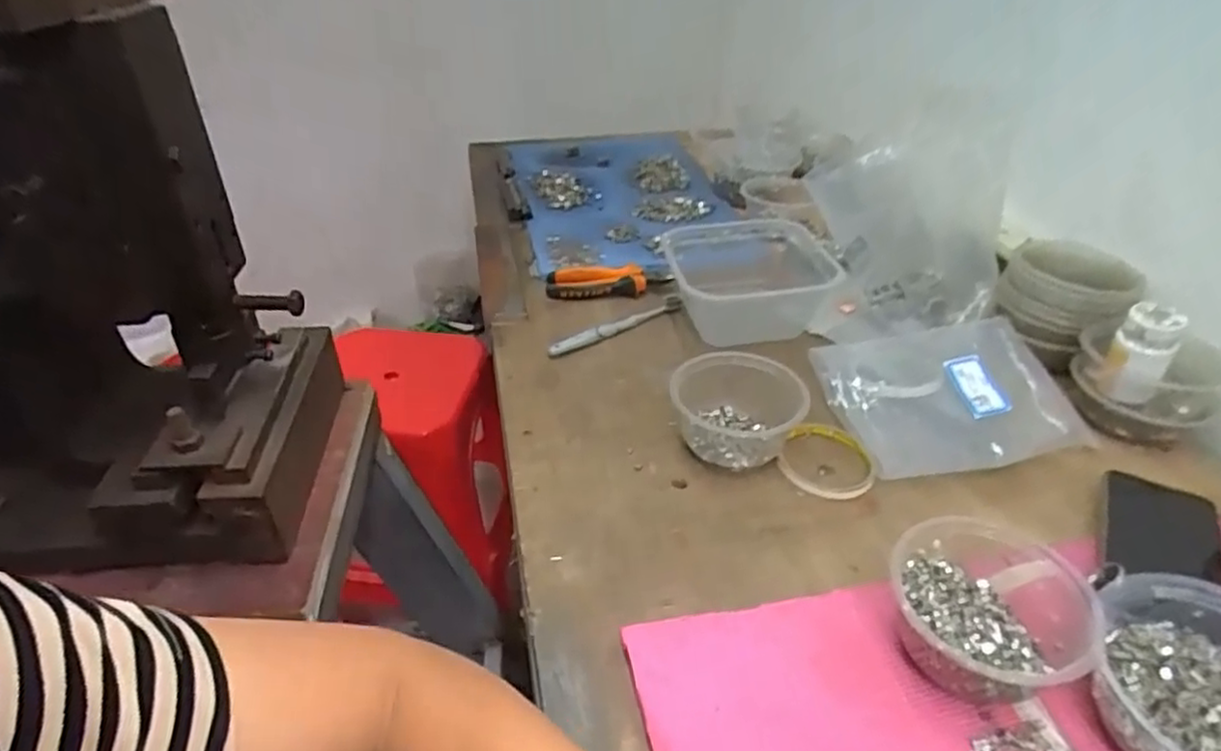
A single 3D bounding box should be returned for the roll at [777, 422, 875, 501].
[{"bbox_3d":[0.191,0.071,0.611,0.078,0.012,0.091,14,37,17],"label":"roll"}]

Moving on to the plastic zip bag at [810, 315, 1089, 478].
[{"bbox_3d":[0.315,0.017,0.655,0.213,0.039,0.161,-8,37,-6],"label":"plastic zip bag"}]

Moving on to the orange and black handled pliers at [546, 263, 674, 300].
[{"bbox_3d":[-0.002,-0.115,0.847,0.148,0.027,0.049,-3,36,0],"label":"orange and black handled pliers"}]

